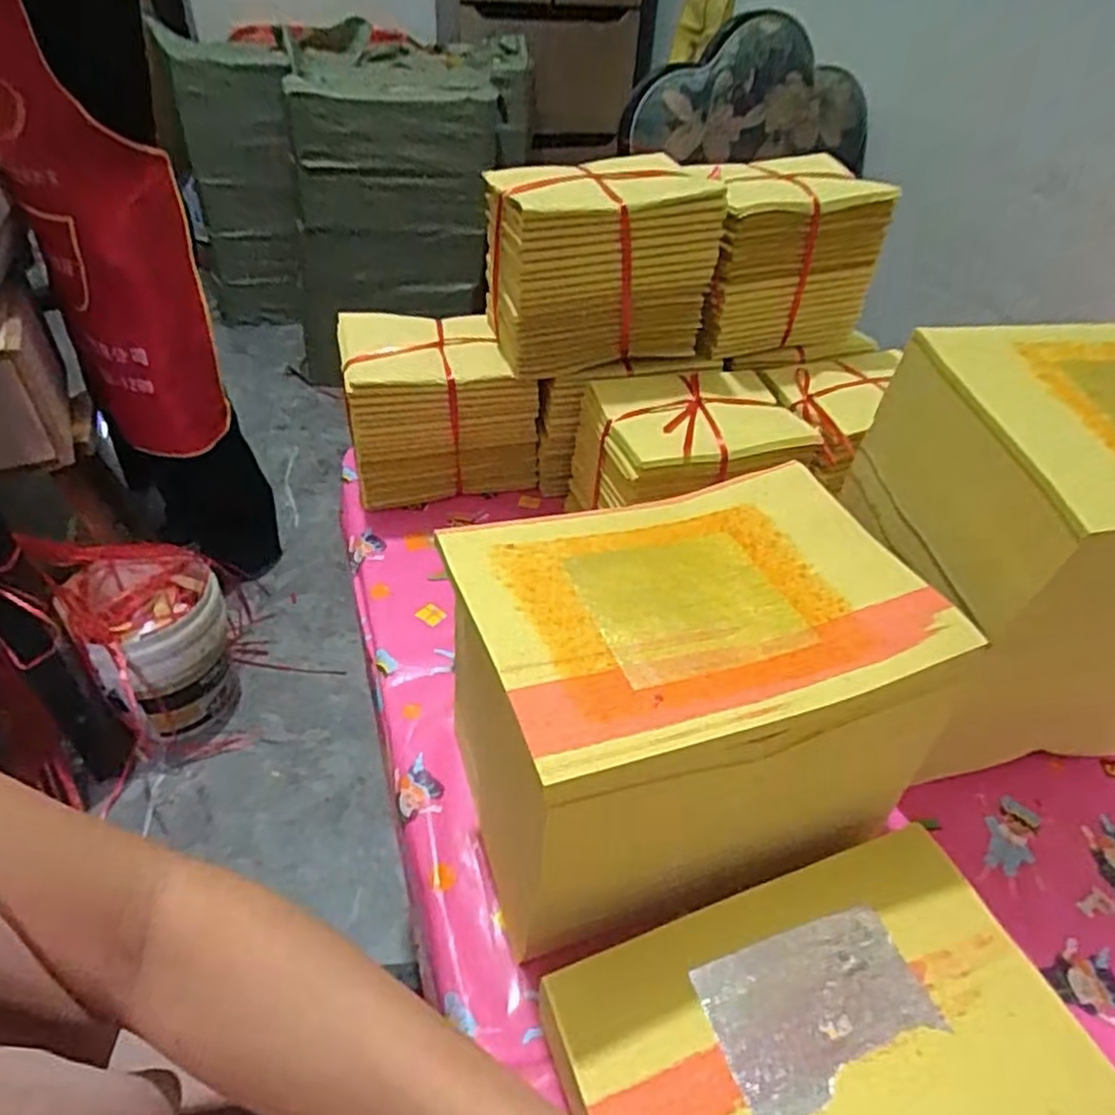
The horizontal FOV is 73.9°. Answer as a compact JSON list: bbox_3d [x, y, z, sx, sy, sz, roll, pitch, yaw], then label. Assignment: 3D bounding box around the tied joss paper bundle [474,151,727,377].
[{"bbox_3d":[0.033,-0.235,0.619,0.183,0.148,0.113,3,42,-2],"label":"tied joss paper bundle"}]

